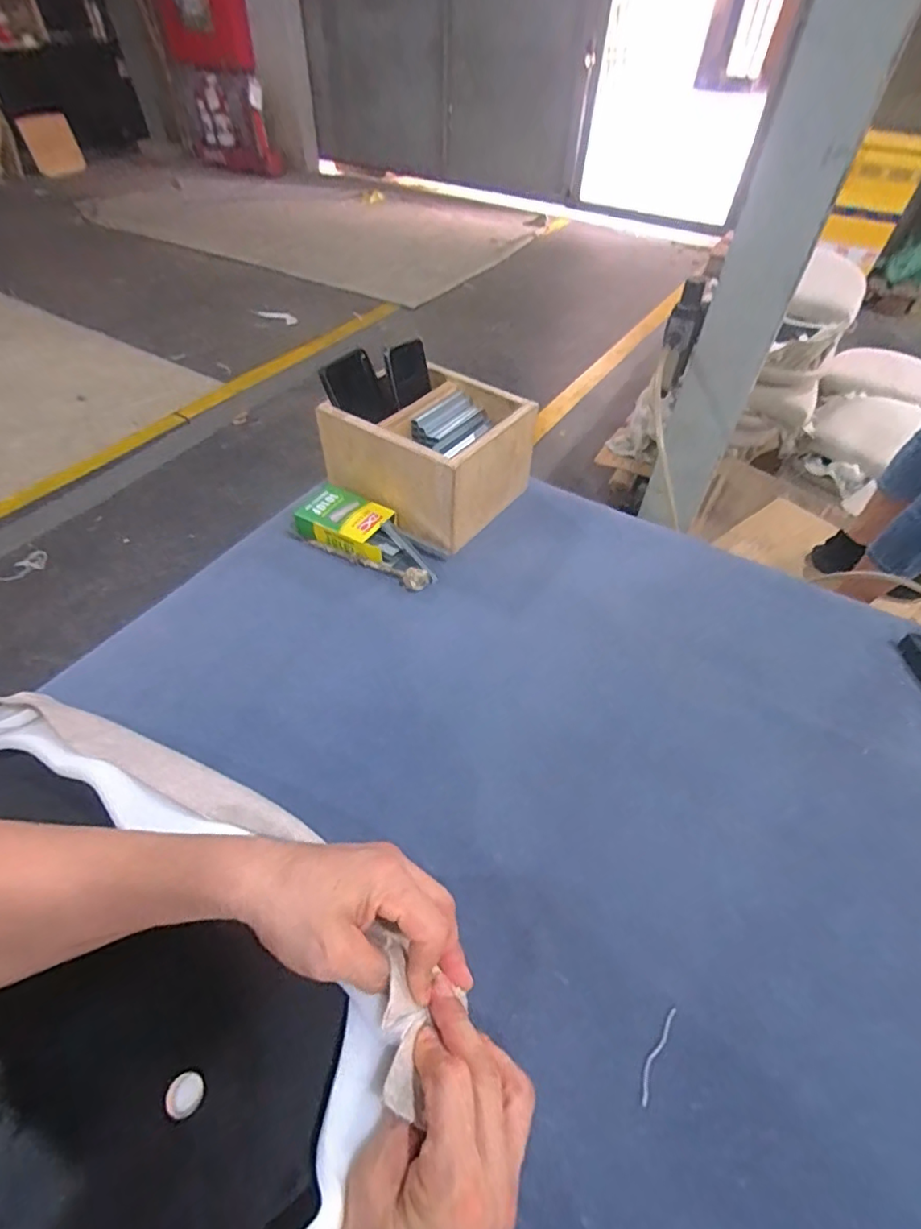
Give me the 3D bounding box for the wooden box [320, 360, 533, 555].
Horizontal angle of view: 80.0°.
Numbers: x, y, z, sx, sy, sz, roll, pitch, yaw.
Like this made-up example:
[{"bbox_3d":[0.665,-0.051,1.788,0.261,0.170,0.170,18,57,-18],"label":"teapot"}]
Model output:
[{"bbox_3d":[-0.040,-0.219,0.737,0.220,0.122,0.202,32,56,23],"label":"wooden box"}]

